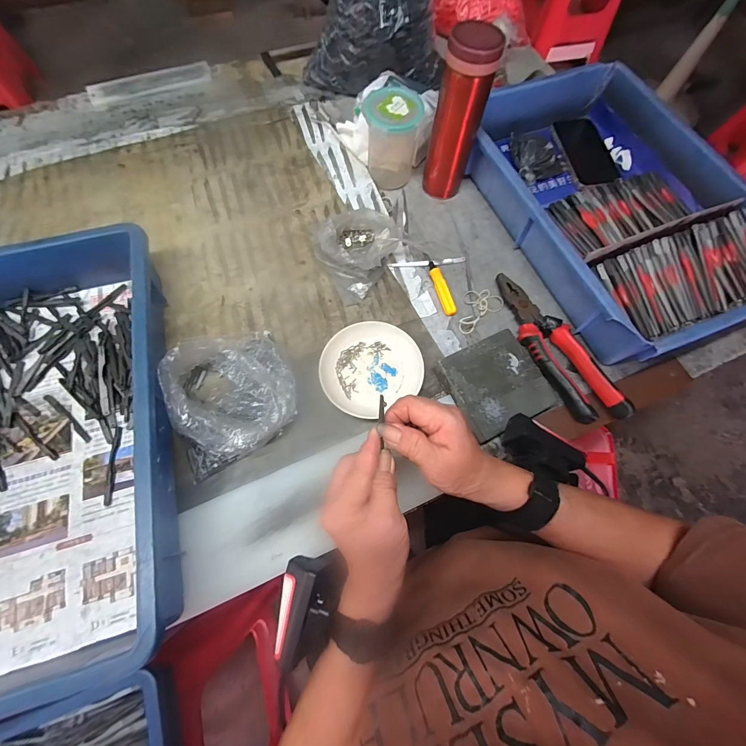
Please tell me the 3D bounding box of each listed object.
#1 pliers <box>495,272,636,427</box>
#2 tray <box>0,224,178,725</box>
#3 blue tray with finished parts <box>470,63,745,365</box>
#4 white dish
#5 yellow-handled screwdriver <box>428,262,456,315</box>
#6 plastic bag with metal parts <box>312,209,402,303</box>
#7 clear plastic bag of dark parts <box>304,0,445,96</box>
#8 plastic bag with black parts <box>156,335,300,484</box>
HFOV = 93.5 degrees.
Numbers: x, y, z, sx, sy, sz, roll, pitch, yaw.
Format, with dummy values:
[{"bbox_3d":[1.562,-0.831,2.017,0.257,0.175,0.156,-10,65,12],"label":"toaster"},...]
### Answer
[{"bbox_3d":[0.221,-0.035,0.434,0.059,0.030,0.217,-26,73,-11],"label":"pliers"},{"bbox_3d":[-0.347,0.063,0.339,0.298,0.082,0.430,-17,71,-8],"label":"tray"},{"bbox_3d":[0.325,-0.245,0.488,0.293,0.080,0.454,-21,72,-10],"label":"blue tray with finished parts"},{"bbox_3d":[-0.004,-0.008,0.417,0.115,0.016,0.109,1,69,-2],"label":"white dish"},{"bbox_3d":[0.091,-0.114,0.468,0.016,0.014,0.083,-16,71,-8],"label":"yellow-handled screwdriver"},{"bbox_3d":[-0.017,-0.164,0.468,0.119,0.042,0.134,-7,70,-5],"label":"plastic bag with metal parts"},{"bbox_3d":[-0.003,-0.541,0.518,0.203,0.193,0.136,-11,70,-6],"label":"clear plastic bag of dark parts"},{"bbox_3d":[-0.153,0.022,0.383,0.130,0.059,0.139,-21,72,-10],"label":"plastic bag with black parts"}]

